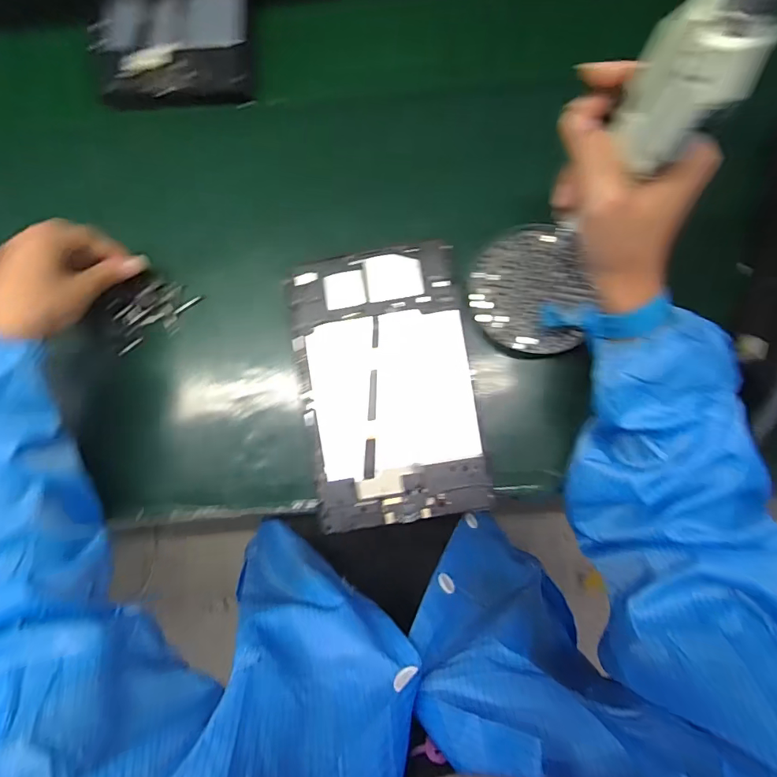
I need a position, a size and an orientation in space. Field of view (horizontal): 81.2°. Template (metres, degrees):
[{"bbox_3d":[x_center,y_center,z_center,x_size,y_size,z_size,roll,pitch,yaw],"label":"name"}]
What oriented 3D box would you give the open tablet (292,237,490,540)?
[{"bbox_3d":[-0.001,-0.004,0.403,0.150,0.013,0.238,-11,85,3],"label":"open tablet"}]

